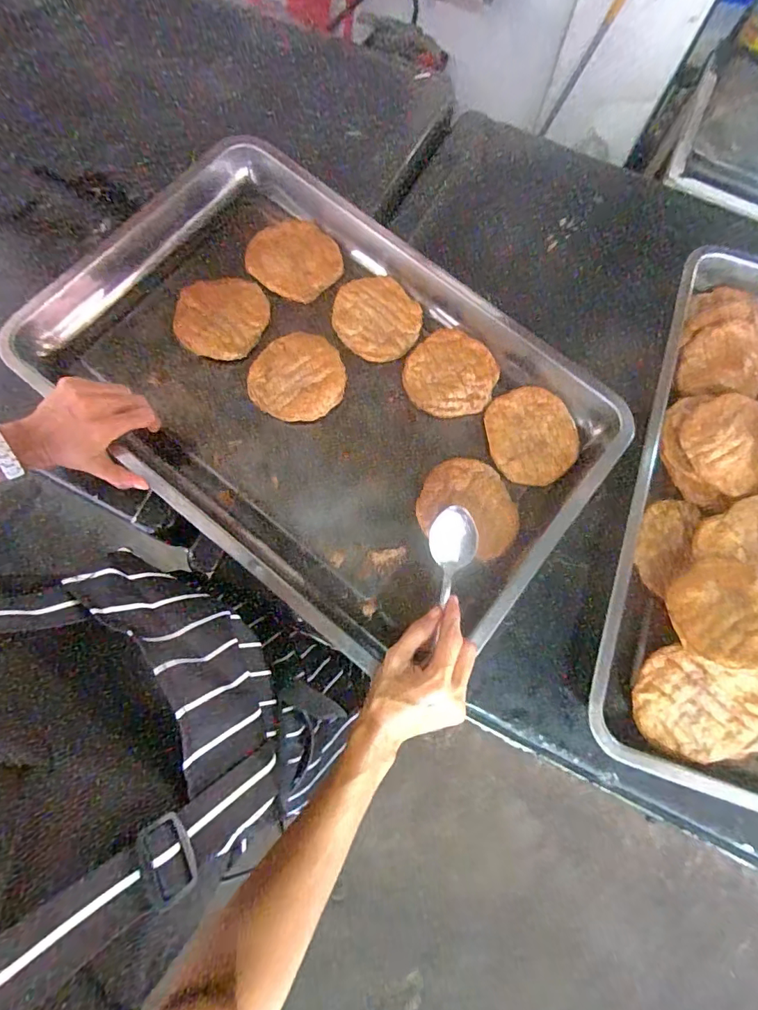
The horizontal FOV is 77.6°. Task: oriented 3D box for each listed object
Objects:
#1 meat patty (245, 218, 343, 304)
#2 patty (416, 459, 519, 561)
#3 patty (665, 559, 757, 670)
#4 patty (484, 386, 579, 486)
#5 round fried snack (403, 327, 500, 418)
[{"bbox_3d":[-0.101,-0.292,0.568,0.103,0.028,0.097,34,78,7],"label":"meat patty"},{"bbox_3d":[0.100,0.001,0.511,0.109,0.011,0.097,26,77,6],"label":"patty"},{"bbox_3d":[0.317,0.098,0.427,0.092,0.015,0.098,-7,55,10],"label":"patty"},{"bbox_3d":[0.172,-0.080,0.531,0.100,0.015,0.111,-8,77,-3],"label":"patty"},{"bbox_3d":[0.085,-0.154,0.542,0.098,0.015,0.109,24,77,5],"label":"round fried snack"}]

